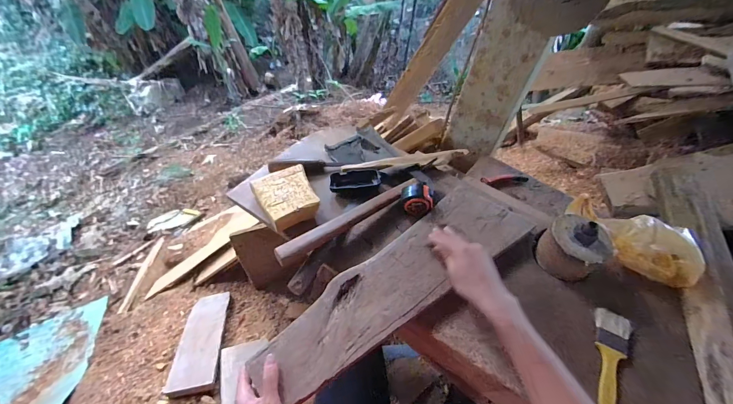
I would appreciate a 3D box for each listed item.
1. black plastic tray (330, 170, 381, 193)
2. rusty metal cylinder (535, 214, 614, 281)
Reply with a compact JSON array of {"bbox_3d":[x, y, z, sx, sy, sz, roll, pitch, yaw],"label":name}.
[{"bbox_3d":[-0.026,-0.050,0.713,0.110,0.020,0.048,-4,53,-8],"label":"black plastic tray"},{"bbox_3d":[0.382,0.080,0.589,0.096,0.098,0.098,2,53,-3],"label":"rusty metal cylinder"}]

